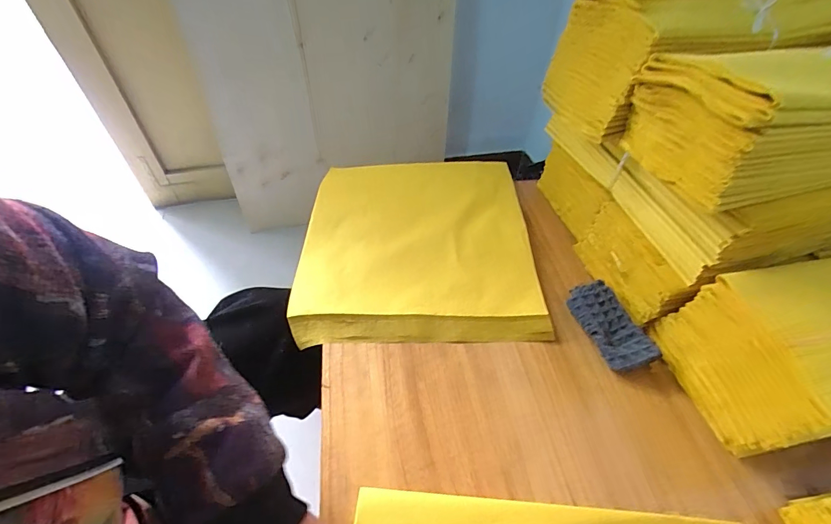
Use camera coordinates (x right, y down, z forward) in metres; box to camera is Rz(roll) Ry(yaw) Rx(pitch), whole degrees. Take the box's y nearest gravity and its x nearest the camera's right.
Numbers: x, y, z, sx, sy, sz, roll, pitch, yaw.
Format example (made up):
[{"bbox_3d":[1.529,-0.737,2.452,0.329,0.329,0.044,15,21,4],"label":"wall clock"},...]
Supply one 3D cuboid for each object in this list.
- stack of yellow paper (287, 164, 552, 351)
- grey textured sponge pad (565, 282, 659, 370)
[{"bbox_3d":[0.000,-0.043,0.545,0.293,0.032,0.333,-1,49,-2],"label":"stack of yellow paper"},{"bbox_3d":[0.221,0.071,0.451,0.052,0.023,0.107,-15,51,-14],"label":"grey textured sponge pad"}]

